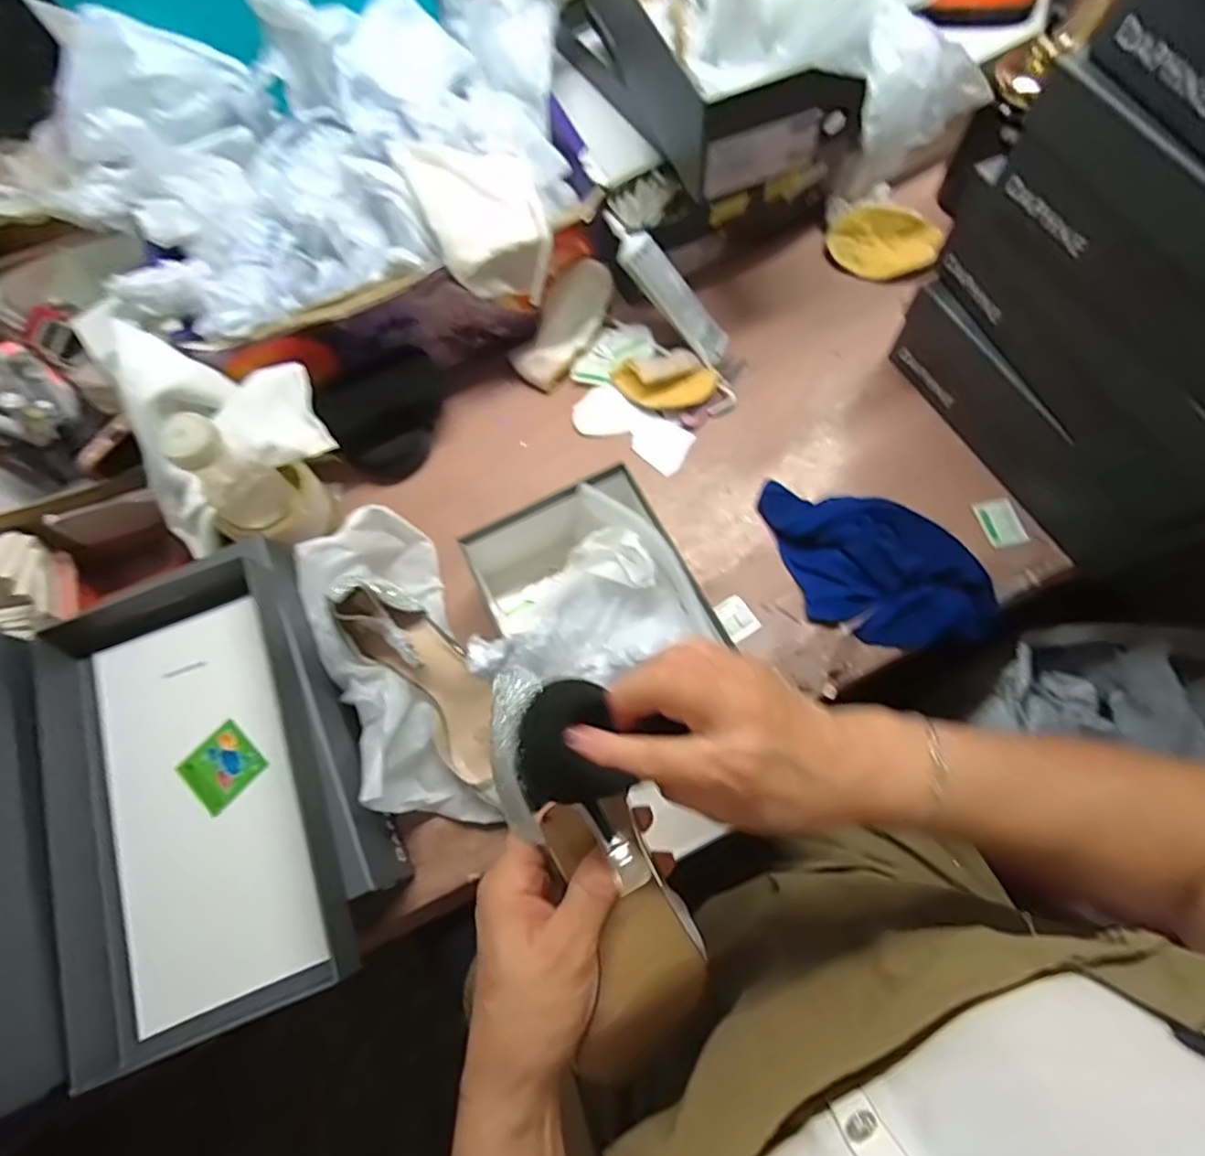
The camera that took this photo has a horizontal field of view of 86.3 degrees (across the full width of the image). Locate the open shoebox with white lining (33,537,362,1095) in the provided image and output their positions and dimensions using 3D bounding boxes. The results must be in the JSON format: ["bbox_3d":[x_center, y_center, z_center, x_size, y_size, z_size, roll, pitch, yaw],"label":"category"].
[{"bbox_3d":[-0.286,0.136,0.466,0.178,0.068,0.334,-22,71,-5],"label":"open shoebox with white lining"}]

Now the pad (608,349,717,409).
[{"bbox_3d":[0.064,-0.204,0.657,0.104,0.022,0.056,6,71,5],"label":"pad"}]

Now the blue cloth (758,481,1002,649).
[{"bbox_3d":[0.250,-0.010,0.585,0.213,0.033,0.130,12,72,7],"label":"blue cloth"}]

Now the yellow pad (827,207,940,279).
[{"bbox_3d":[0.308,-0.370,0.705,0.113,0.016,0.068,23,100,12],"label":"yellow pad"}]

